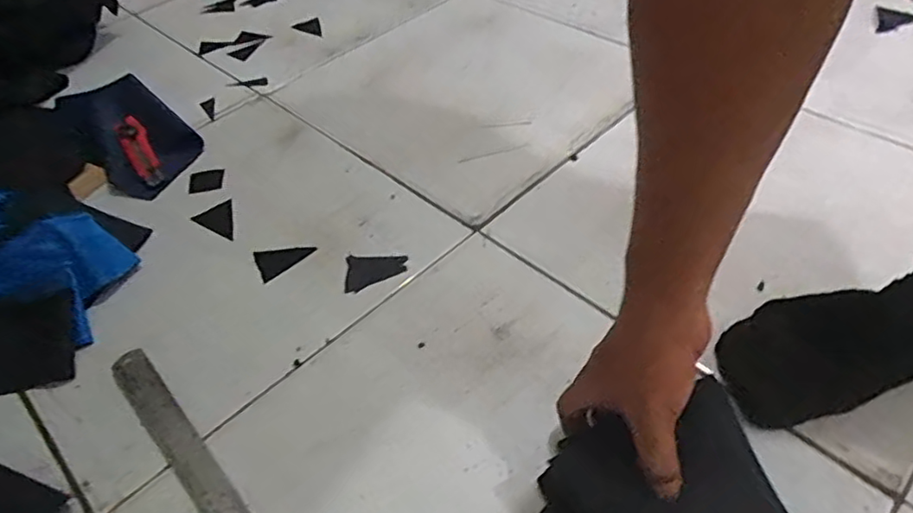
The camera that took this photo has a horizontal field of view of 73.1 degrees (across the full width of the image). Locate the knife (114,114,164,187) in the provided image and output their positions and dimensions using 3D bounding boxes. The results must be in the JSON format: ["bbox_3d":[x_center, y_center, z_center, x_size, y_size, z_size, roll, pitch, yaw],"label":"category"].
[{"bbox_3d":[-0.374,-0.128,0.726,0.030,0.016,0.127,-28,51,-20],"label":"knife"}]

